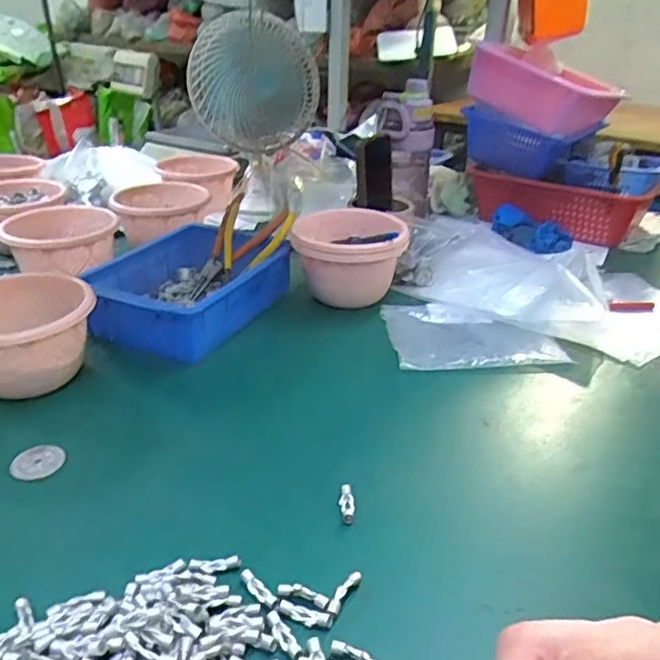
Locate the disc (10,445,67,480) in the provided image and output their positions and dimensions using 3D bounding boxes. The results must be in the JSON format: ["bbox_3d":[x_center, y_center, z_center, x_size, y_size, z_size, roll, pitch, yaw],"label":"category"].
[{"bbox_3d":[-0.253,0.113,0.519,0.040,0.004,0.042,1,29,0],"label":"disc"}]

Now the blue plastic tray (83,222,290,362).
[{"bbox_3d":[-0.180,-0.057,0.765,0.195,0.078,0.253,13,31,20],"label":"blue plastic tray"}]

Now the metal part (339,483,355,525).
[{"bbox_3d":[0.014,0.138,0.477,0.012,0.011,0.033,1,26,1],"label":"metal part"}]

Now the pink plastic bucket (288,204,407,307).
[{"bbox_3d":[0.024,-0.098,0.817,0.138,0.103,0.151,1,29,0],"label":"pink plastic bucket"}]

